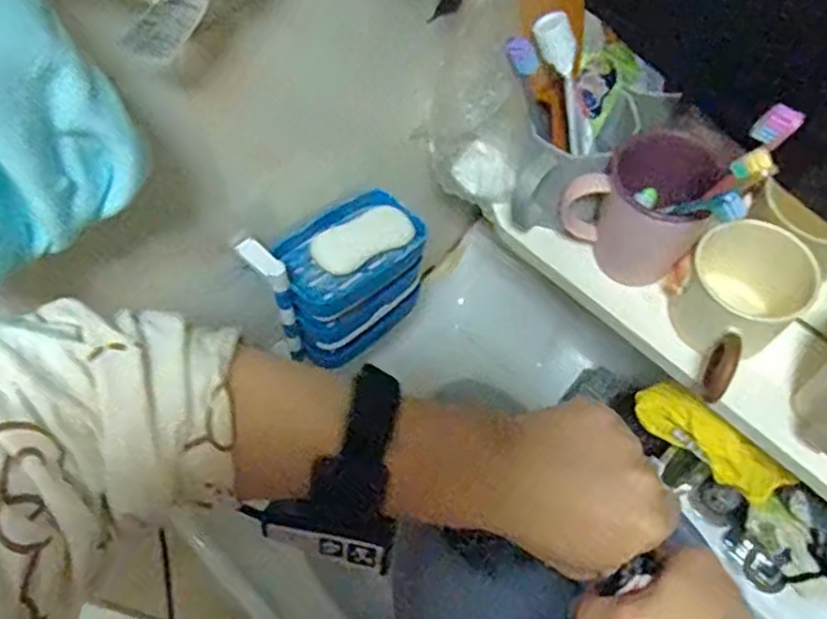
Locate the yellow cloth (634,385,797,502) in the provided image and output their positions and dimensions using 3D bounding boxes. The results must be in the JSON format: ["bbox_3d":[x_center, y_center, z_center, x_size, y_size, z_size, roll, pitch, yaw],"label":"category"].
[{"bbox_3d":[0.256,0.116,0.593,0.137,0.057,0.048,40,68,21],"label":"yellow cloth"}]

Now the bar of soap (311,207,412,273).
[{"bbox_3d":[-0.042,-0.058,0.577,0.083,0.008,0.041,-25,82,-11],"label":"bar of soap"}]

